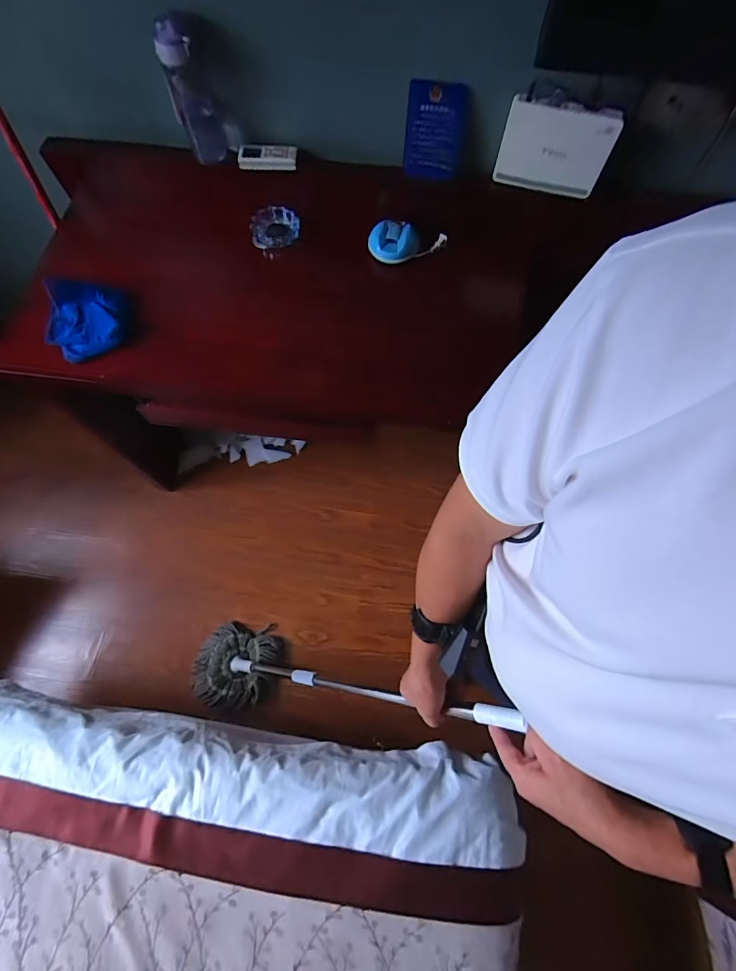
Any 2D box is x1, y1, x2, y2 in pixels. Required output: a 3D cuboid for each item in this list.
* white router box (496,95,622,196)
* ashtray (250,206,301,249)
[{"bbox_3d":[0.362,-0.655,0.812,0.202,0.147,0.022,14,70,5],"label":"white router box"},{"bbox_3d":[-0.225,-0.626,1.006,0.115,0.038,0.098,-8,70,-3],"label":"ashtray"}]

